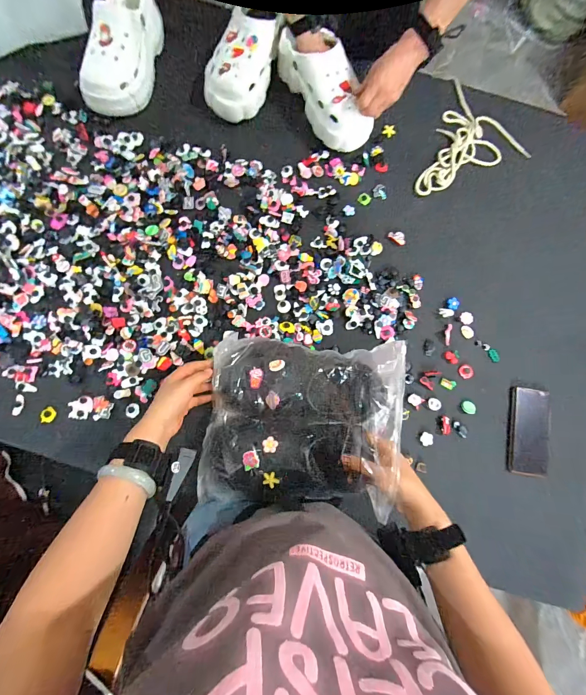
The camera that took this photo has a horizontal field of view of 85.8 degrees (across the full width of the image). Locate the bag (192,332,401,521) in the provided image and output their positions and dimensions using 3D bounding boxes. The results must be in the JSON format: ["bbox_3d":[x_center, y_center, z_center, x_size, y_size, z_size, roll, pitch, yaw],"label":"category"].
[{"bbox_3d":[0.009,0.126,0.508,0.307,0.100,0.296,5,84,16],"label":"bag"}]

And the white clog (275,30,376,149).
[{"bbox_3d":[0.067,-0.517,0.631,0.102,0.087,0.227,-32,85,-8],"label":"white clog"}]

